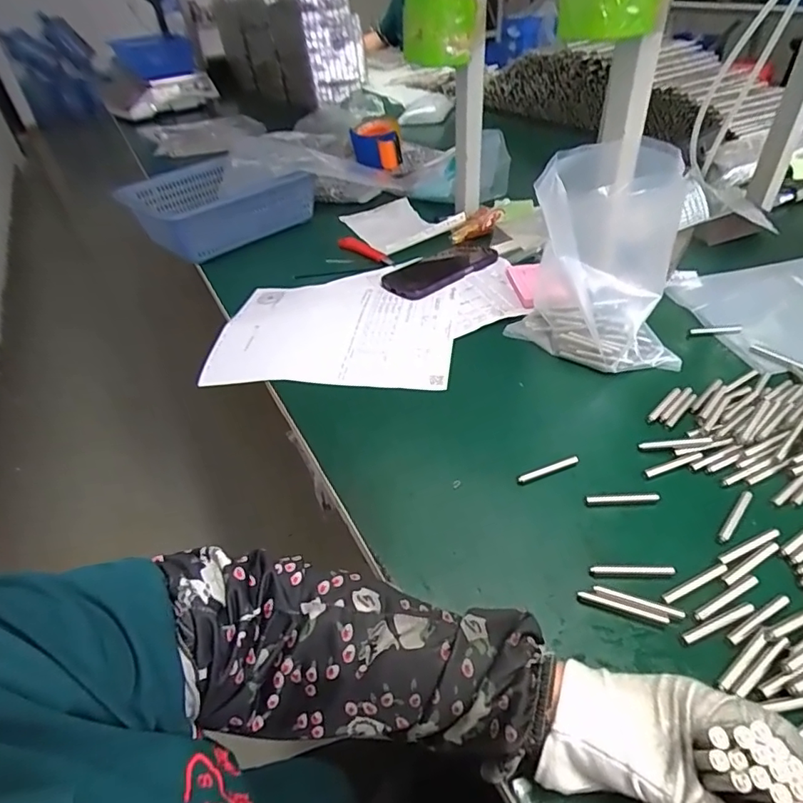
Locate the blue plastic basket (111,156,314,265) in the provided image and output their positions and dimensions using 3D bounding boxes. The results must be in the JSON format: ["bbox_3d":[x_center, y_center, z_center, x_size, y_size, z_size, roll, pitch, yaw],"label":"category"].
[{"bbox_3d":[-0.311,-0.328,0.884,0.267,0.091,0.213,-34,48,-28],"label":"blue plastic basket"}]

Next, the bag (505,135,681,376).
[{"bbox_3d":[0.230,-0.170,0.562,0.179,0.185,0.196,16,46,23],"label":"bag"}]

